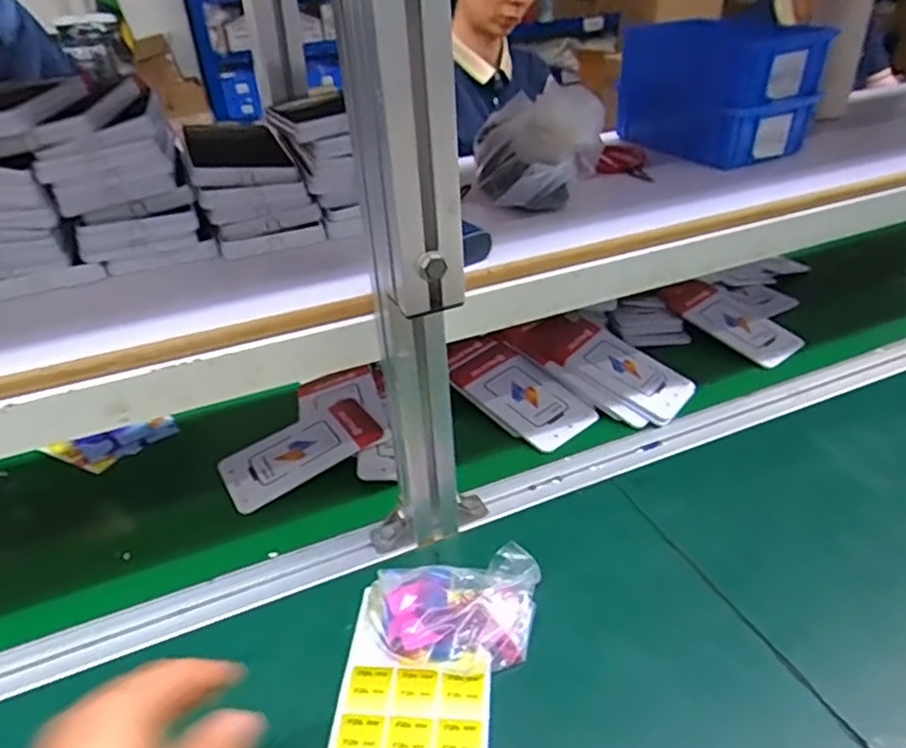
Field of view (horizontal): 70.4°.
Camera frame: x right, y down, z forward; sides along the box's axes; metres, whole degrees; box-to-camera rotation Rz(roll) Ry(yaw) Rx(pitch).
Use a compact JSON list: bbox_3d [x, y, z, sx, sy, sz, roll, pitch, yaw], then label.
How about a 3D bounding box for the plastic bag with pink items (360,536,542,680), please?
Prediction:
[{"bbox_3d":[0.001,0.183,0.493,0.135,0.027,0.086,-3,33,0],"label":"plastic bag with pink items"}]

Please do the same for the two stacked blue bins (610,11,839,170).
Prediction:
[{"bbox_3d":[0.301,-0.330,0.744,0.116,0.121,0.198,-21,38,-26],"label":"two stacked blue bins"}]

